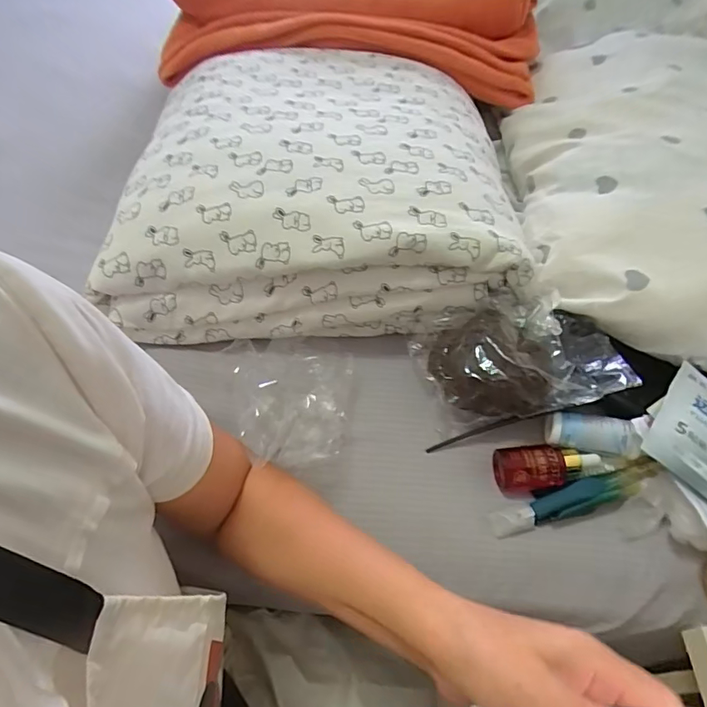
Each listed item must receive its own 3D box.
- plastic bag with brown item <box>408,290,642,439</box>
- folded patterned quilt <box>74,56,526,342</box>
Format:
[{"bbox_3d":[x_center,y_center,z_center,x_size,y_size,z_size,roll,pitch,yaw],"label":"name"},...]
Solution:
[{"bbox_3d":[0.150,0.008,0.449,0.179,0.073,0.116,0,53,-3],"label":"plastic bag with brown item"},{"bbox_3d":[-0.048,-0.219,0.562,0.405,0.120,0.424,-3,53,-5],"label":"folded patterned quilt"}]

